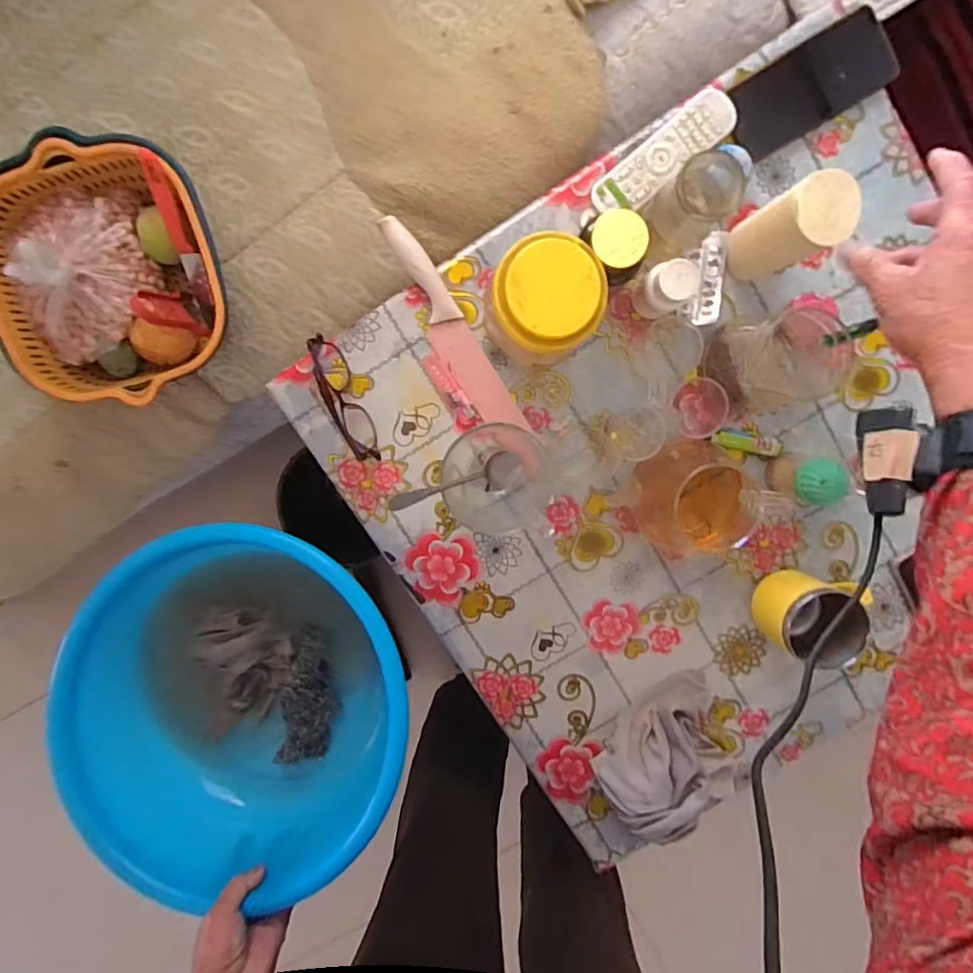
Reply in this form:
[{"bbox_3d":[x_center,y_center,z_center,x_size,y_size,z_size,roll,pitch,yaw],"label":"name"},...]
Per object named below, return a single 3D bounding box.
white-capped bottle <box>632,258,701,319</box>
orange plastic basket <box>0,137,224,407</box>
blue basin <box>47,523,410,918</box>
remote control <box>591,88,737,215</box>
[{"bbox_3d":[0.171,-0.191,0.556,0.044,0.086,0.043,0,99,-1],"label":"white-capped bottle"},{"bbox_3d":[-0.397,-0.217,0.603,0.235,0.107,0.249,-7,99,0],"label":"orange plastic basket"},{"bbox_3d":[-0.263,0.238,0.613,0.366,0.150,0.366,0,91,-4],"label":"blue basin"},{"bbox_3d":[0.176,-0.329,0.562,0.153,0.021,0.050,-38,98,5],"label":"remote control"}]

